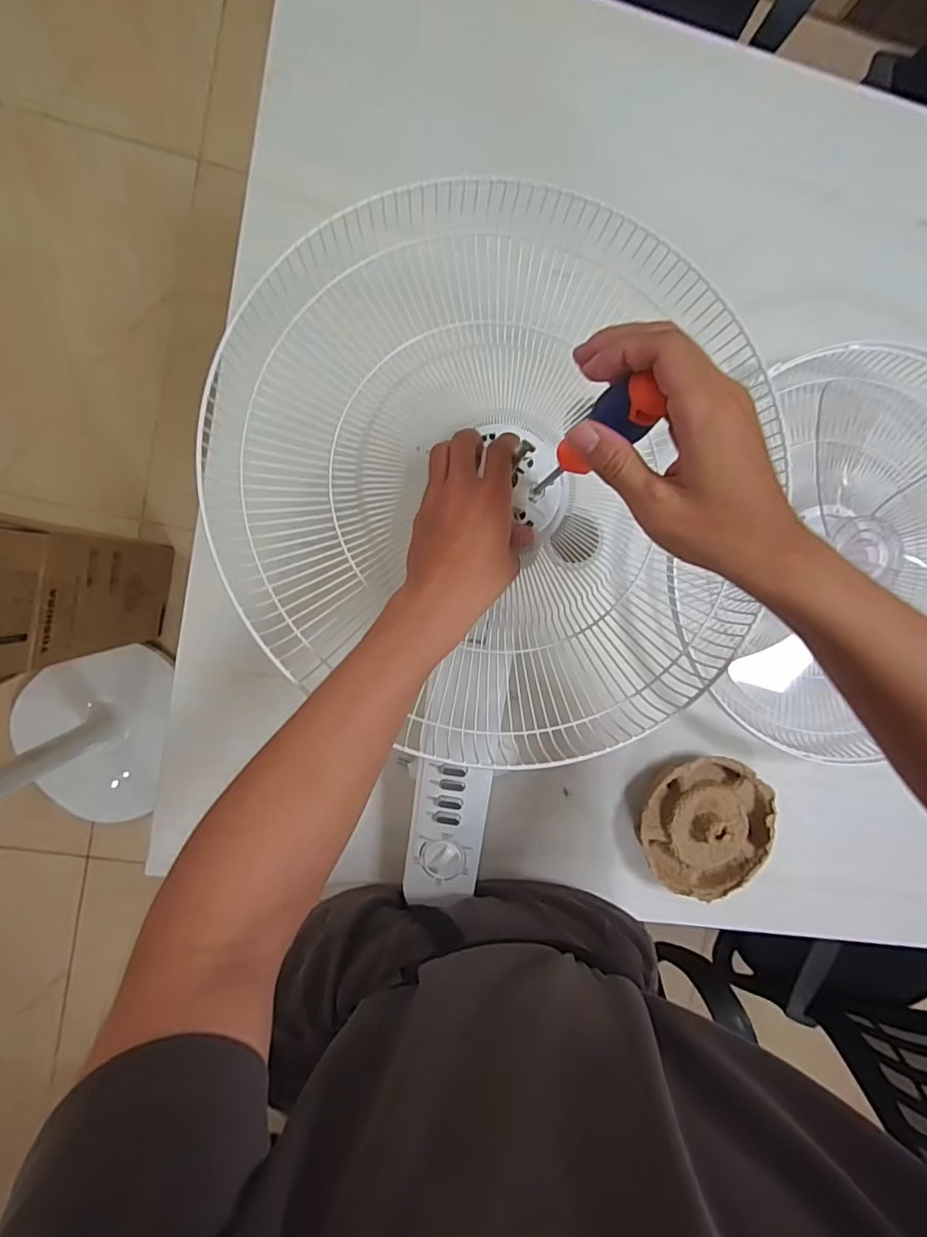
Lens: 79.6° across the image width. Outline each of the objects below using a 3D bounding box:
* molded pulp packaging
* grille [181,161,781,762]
[{"bbox_3d":[0.283,0.243,0.647,0.146,0.044,0.157,-1,95,-7],"label":"molded pulp packaging"},{"bbox_3d":[0.023,-0.121,0.460,0.422,0.090,0.416,-1,95,-7],"label":"grille"}]

